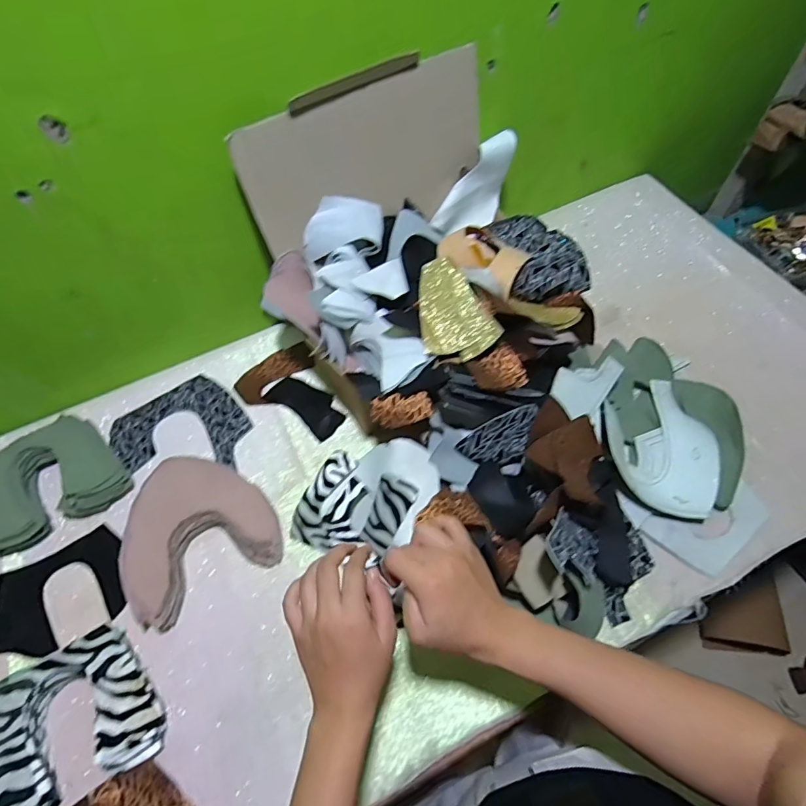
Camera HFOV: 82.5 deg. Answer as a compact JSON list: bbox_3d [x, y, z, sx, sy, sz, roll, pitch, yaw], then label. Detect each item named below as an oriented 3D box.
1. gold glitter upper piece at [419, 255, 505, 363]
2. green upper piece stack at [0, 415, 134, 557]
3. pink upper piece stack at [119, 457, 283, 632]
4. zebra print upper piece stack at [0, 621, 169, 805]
[{"bbox_3d":[0.049,-0.106,0.529,0.077,0.022,0.127,-32,70,7],"label":"gold glitter upper piece"},{"bbox_3d":[-0.451,0.095,0.587,0.165,0.051,0.137,-28,62,-14],"label":"green upper piece stack"},{"bbox_3d":[-0.253,0.148,0.554,0.173,0.033,0.170,-29,62,-14],"label":"pink upper piece stack"},{"bbox_3d":[-0.334,0.314,0.457,0.163,0.038,0.135,-26,61,-13],"label":"zebra print upper piece stack"}]

